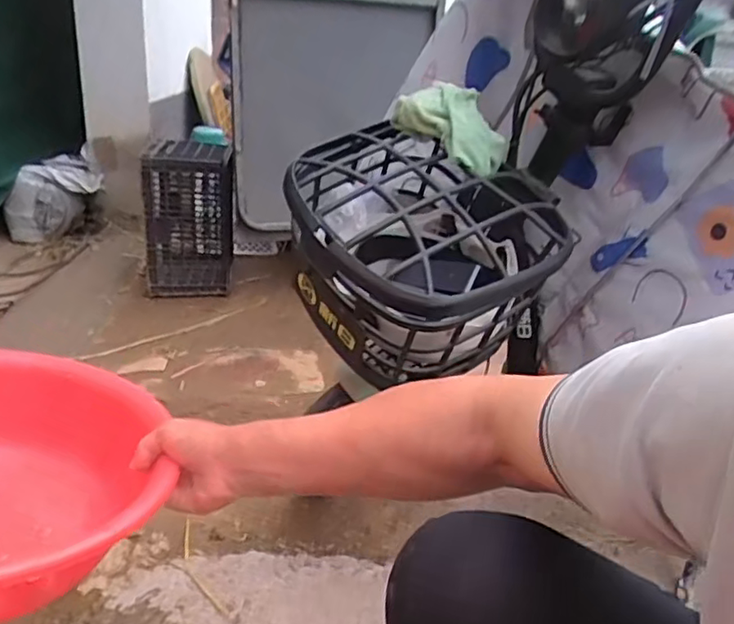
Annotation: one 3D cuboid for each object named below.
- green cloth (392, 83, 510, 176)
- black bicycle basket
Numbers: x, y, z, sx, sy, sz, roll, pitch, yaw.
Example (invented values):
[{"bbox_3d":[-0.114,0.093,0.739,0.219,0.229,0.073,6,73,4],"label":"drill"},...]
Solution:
[{"bbox_3d":[0.102,-0.235,0.792,0.146,0.092,0.064,14,26,18],"label":"green cloth"},{"bbox_3d":[0.070,-0.072,0.813,0.328,0.268,0.323,14,26,19],"label":"black bicycle basket"}]

